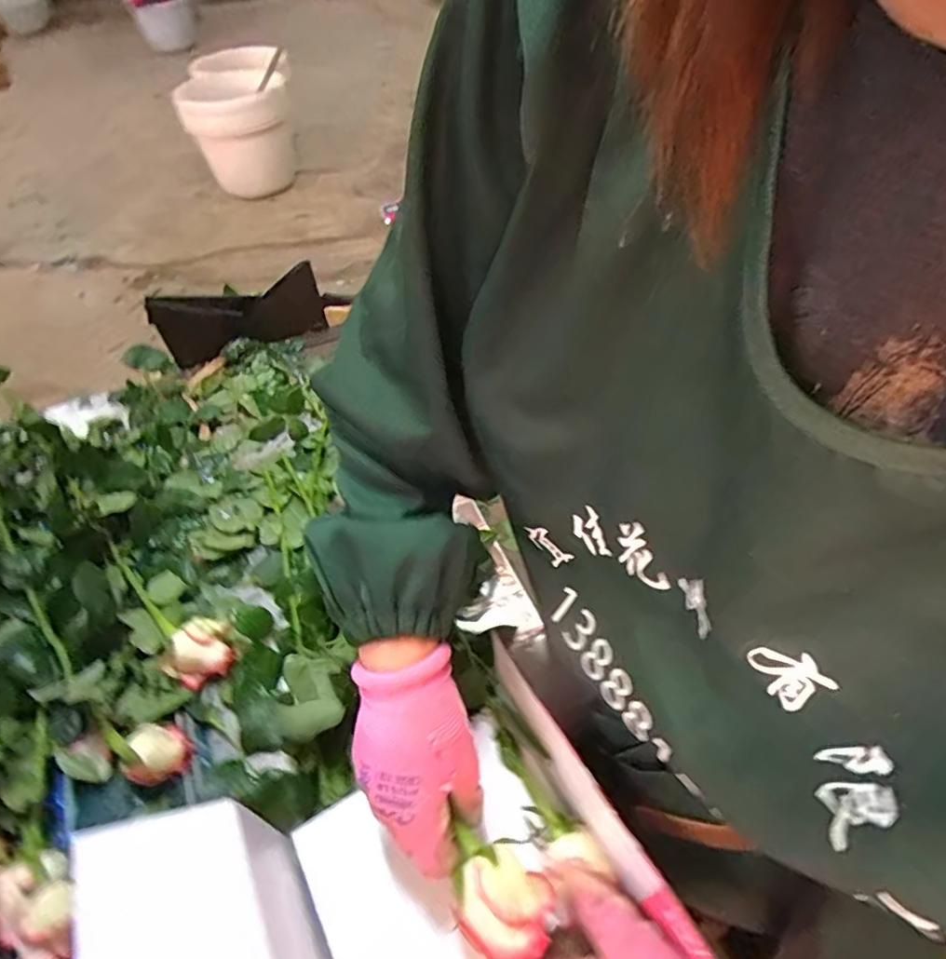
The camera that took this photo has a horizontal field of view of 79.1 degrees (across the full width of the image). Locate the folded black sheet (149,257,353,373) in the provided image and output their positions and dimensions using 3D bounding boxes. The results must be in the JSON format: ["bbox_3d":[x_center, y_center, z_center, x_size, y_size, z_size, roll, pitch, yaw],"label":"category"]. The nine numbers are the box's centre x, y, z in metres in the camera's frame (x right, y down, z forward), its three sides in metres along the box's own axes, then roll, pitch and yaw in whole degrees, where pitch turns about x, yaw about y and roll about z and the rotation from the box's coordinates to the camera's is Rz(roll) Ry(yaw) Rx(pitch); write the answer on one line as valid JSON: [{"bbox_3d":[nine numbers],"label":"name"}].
[{"bbox_3d":[-0.345,-0.254,0.890,0.256,0.118,0.049,-25,52,-18],"label":"folded black sheet"}]

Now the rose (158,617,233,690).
[{"bbox_3d":[-0.275,0.172,0.571,0.065,0.046,0.053,-23,52,-17],"label":"rose"}]

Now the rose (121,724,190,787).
[{"bbox_3d":[-0.279,0.242,0.505,0.043,0.037,0.049,22,54,21],"label":"rose"}]

